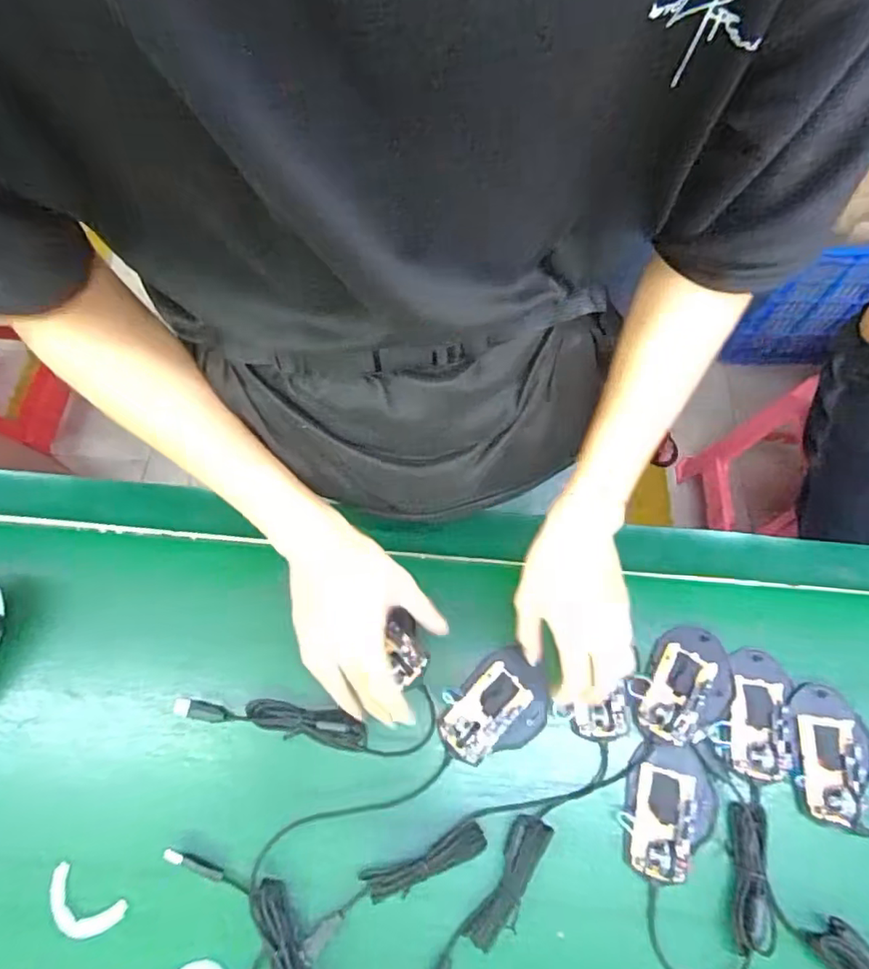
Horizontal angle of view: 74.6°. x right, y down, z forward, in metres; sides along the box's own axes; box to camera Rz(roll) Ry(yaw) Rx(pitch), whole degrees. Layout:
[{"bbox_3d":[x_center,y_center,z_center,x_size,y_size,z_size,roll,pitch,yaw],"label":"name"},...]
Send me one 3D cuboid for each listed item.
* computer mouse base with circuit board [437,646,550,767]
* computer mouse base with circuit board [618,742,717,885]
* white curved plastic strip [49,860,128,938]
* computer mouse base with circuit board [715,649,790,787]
[{"bbox_3d":[0.055,0.195,0.500,0.107,0.020,0.074,-35,69,-17],"label":"computer mouse base with circuit board"},{"bbox_3d":[0.195,0.269,0.469,0.072,0.028,0.101,19,64,8],"label":"computer mouse base with circuit board"},{"bbox_3d":[-0.275,0.328,0.444,0.065,0.011,0.034,25,65,11],"label":"white curved plastic strip"},{"bbox_3d":[0.287,0.199,0.500,0.057,0.014,0.107,15,64,7],"label":"computer mouse base with circuit board"}]

